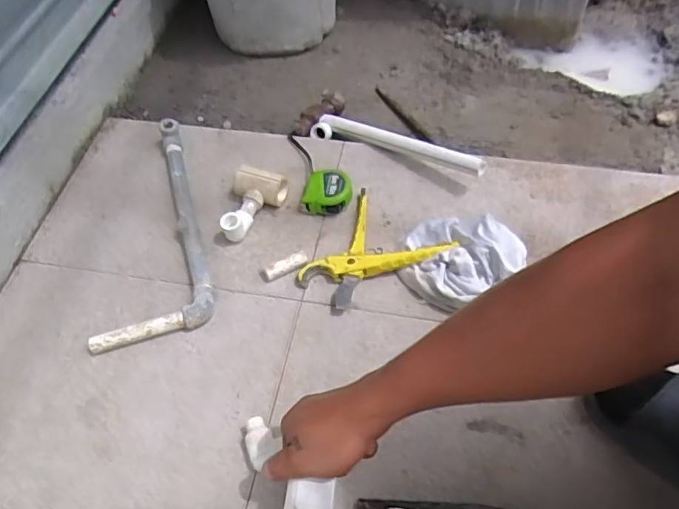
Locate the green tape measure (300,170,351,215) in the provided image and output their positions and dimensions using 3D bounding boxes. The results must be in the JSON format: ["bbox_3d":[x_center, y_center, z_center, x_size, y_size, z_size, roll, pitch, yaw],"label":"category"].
[{"bbox_3d":[-0.018,-0.091,0.779,0.074,0.041,0.066,1,54,4],"label":"green tape measure"}]

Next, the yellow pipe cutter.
[{"bbox_3d":[0.035,-0.003,0.706,0.159,0.046,0.165,-39,60,-23],"label":"yellow pipe cutter"}]

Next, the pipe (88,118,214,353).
[{"bbox_3d":[-0.275,-0.048,0.763,0.148,0.032,0.372,-15,54,-7],"label":"pipe"}]

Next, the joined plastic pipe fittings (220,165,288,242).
[{"bbox_3d":[-0.132,-0.072,0.774,0.074,0.039,0.120,22,58,19],"label":"joined plastic pipe fittings"}]

